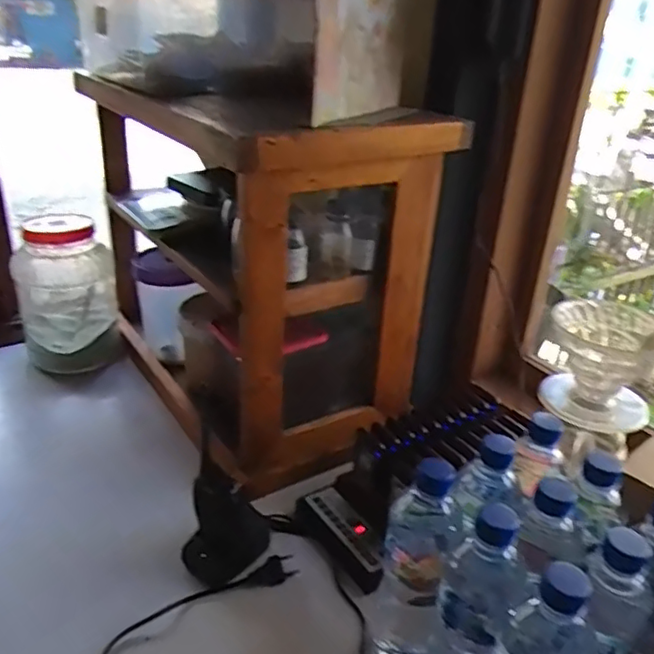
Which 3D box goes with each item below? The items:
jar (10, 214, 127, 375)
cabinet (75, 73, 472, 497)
[{"bbox_3d":[-0.420,-0.051,1.017,0.148,0.241,0.139,3,27,-1],"label":"jar"},{"bbox_3d":[-0.121,-0.120,0.931,0.277,0.425,0.515,-15,32,-32],"label":"cabinet"}]

